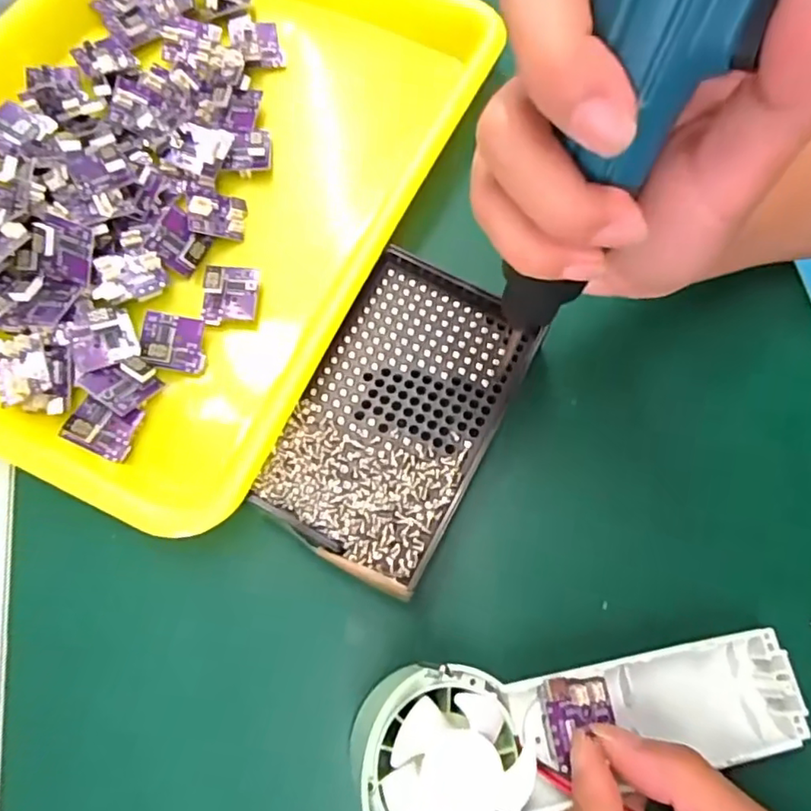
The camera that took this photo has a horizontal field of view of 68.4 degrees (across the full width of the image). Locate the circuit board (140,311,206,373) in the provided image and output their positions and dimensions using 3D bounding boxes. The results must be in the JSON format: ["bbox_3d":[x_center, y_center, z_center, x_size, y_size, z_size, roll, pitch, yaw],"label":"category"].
[{"bbox_3d":[-0.108,-0.030,0.278,0.029,0.011,0.025,7,70,0],"label":"circuit board"}]

